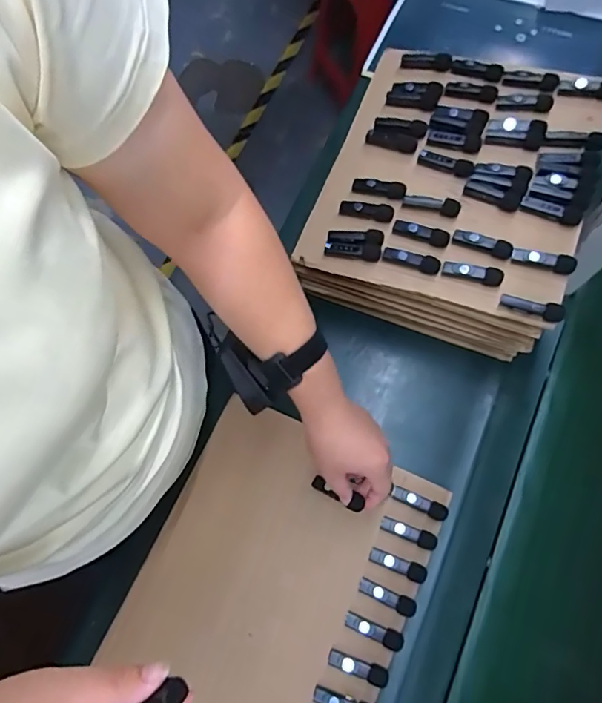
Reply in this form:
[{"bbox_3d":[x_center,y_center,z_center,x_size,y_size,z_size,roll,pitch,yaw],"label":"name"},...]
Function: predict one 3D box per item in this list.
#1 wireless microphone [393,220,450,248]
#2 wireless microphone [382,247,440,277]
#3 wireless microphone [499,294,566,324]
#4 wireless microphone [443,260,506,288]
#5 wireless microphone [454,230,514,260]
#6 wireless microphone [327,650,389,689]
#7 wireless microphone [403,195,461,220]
[{"bbox_3d":[0.139,-0.137,0.572,0.063,0.018,0.014,20,74,8],"label":"wireless microphone"},{"bbox_3d":[0.125,-0.103,0.557,0.064,0.016,0.017,21,75,8],"label":"wireless microphone"},{"bbox_3d":[0.244,-0.046,0.521,0.064,0.018,0.015,19,74,8],"label":"wireless microphone"},{"bbox_3d":[0.189,-0.087,0.544,0.061,0.018,0.019,15,74,6],"label":"wireless microphone"},{"bbox_3d":[0.203,-0.120,0.553,0.063,0.015,0.016,25,75,9],"label":"wireless microphone"},{"bbox_3d":[0.061,0.342,0.533,0.065,0.009,0.020,19,74,7],"label":"wireless microphone"},{"bbox_3d":[0.154,-0.173,0.582,0.066,0.012,0.019,18,74,7],"label":"wireless microphone"}]

